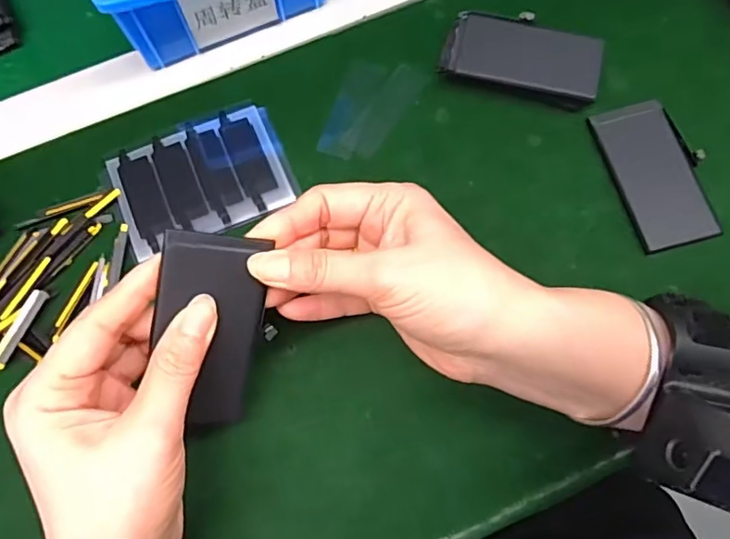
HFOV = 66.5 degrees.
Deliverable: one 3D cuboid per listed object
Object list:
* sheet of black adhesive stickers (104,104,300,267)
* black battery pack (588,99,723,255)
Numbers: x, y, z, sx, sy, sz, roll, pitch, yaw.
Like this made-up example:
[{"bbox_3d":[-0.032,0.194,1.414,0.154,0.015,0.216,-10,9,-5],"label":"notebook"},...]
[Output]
[{"bbox_3d":[-0.095,-0.052,0.325,0.098,0.006,0.077,-22,74,-6],"label":"sheet of black adhesive stickers"},{"bbox_3d":[0.169,-0.056,0.323,0.051,0.008,0.088,-14,73,-4],"label":"black battery pack"}]

